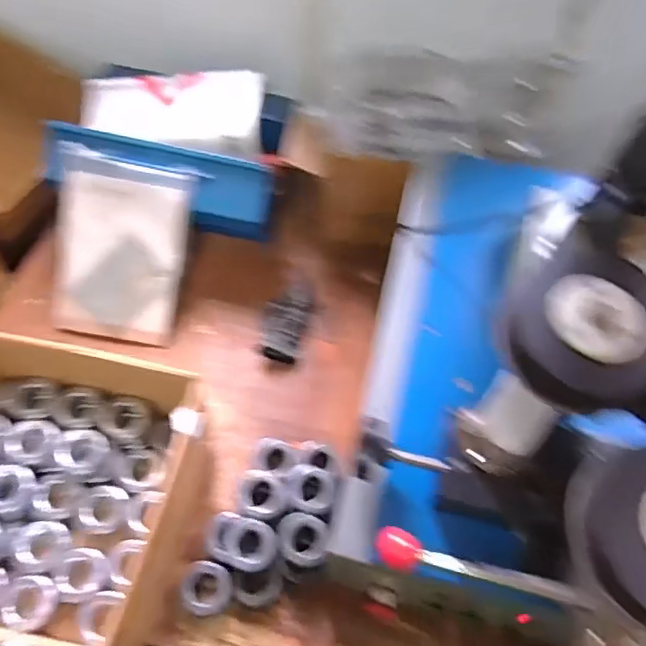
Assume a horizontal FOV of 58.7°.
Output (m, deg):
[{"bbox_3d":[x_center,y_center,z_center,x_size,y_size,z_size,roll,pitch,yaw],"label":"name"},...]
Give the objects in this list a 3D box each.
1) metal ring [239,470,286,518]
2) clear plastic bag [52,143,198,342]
[{"bbox_3d":[-0.081,0.224,0.759,0.059,0.024,0.066,-4,60,-5],"label":"metal ring"},{"bbox_3d":[-0.321,-0.112,0.900,0.203,0.016,0.275,12,102,-2],"label":"clear plastic bag"}]

